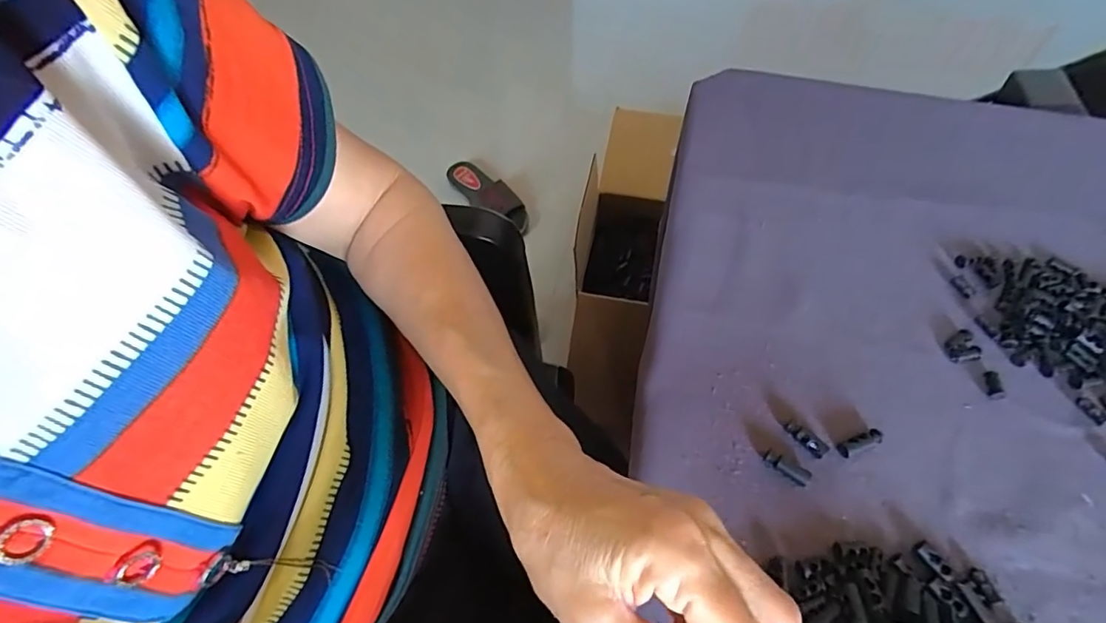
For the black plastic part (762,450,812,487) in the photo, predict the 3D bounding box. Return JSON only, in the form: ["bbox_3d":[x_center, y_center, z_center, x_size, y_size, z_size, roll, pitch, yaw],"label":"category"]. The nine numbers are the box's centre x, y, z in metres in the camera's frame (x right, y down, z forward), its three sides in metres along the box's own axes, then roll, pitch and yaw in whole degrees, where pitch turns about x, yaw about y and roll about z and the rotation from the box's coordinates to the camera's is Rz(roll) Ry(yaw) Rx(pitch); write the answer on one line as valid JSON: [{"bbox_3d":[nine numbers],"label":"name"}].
[{"bbox_3d":[0.129,0.085,0.294,0.025,0.008,0.010,30,64,15],"label":"black plastic part"}]

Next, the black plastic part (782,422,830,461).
[{"bbox_3d":[0.143,0.071,0.301,0.010,0.004,0.025,-37,67,-20],"label":"black plastic part"}]

